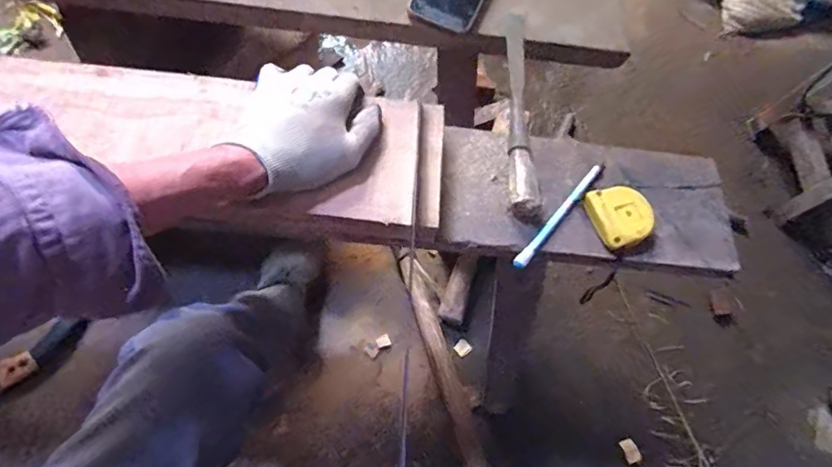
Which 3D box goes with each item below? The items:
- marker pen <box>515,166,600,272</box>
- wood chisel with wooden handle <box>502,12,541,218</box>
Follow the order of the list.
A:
[{"bbox_3d":[0.141,-0.019,0.496,0.011,0.012,0.147,40,70,12],"label":"marker pen"},{"bbox_3d":[0.107,-0.140,0.534,0.027,0.027,0.263,4,67,-2],"label":"wood chisel with wooden handle"}]

